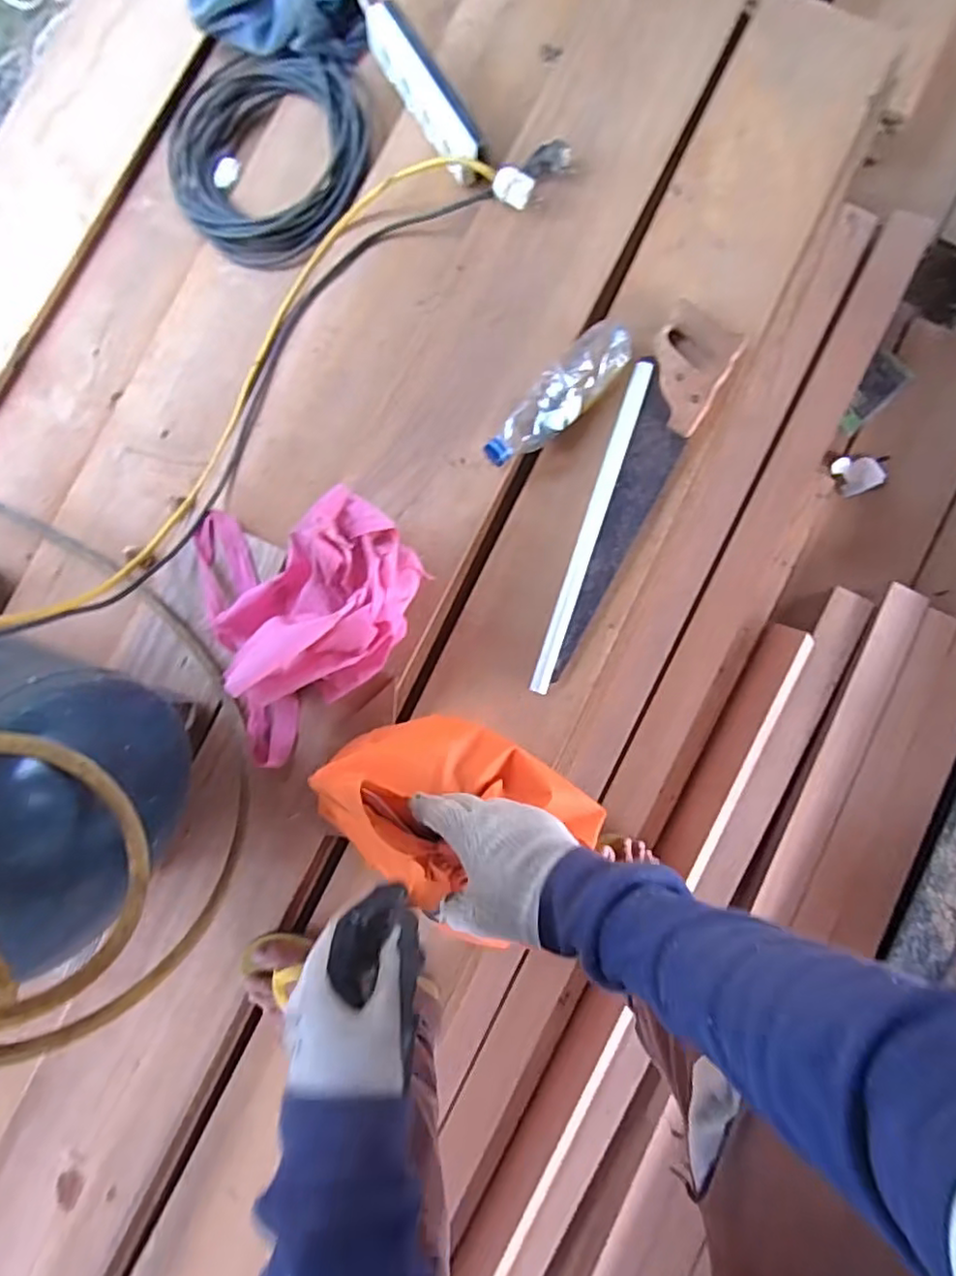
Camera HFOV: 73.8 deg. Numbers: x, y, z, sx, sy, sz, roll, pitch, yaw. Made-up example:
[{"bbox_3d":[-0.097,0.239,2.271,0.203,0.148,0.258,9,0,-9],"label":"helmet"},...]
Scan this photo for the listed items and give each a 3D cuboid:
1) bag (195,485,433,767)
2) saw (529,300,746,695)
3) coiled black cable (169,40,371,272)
[{"bbox_3d":[-0.196,-0.038,0.740,0.260,0.129,0.317,-18,86,1],"label":"bag"},{"bbox_3d":[0.173,-0.177,0.792,0.096,0.026,0.499,29,88,4],"label":"saw"},{"bbox_3d":[-0.306,-0.682,0.903,0.304,0.034,0.299,0,86,2],"label":"coiled black cable"}]

